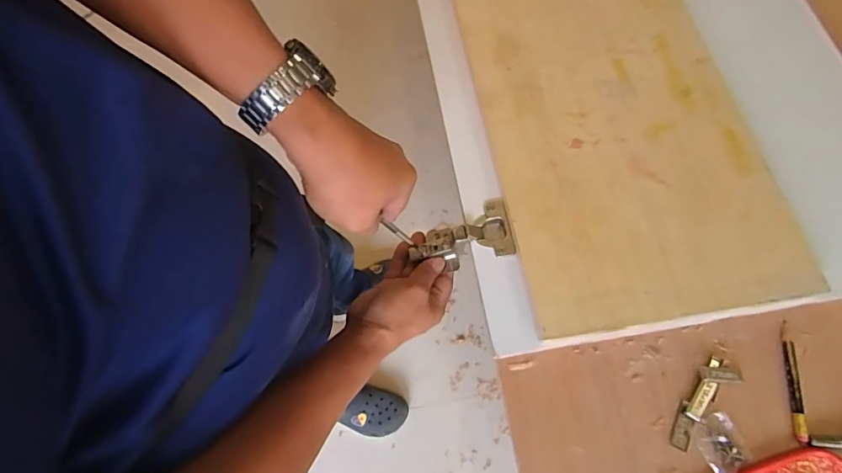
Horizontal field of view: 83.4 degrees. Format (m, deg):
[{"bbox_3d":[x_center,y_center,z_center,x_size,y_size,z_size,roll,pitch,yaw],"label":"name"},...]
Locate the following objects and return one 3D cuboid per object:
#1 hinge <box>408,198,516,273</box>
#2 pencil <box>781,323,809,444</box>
[{"bbox_3d":[0.043,0.000,0.497,0.101,0.036,0.060,-15,67,19],"label":"hinge"},{"bbox_3d":[0.341,0.131,0.430,0.011,0.005,0.102,7,68,5],"label":"pencil"}]

